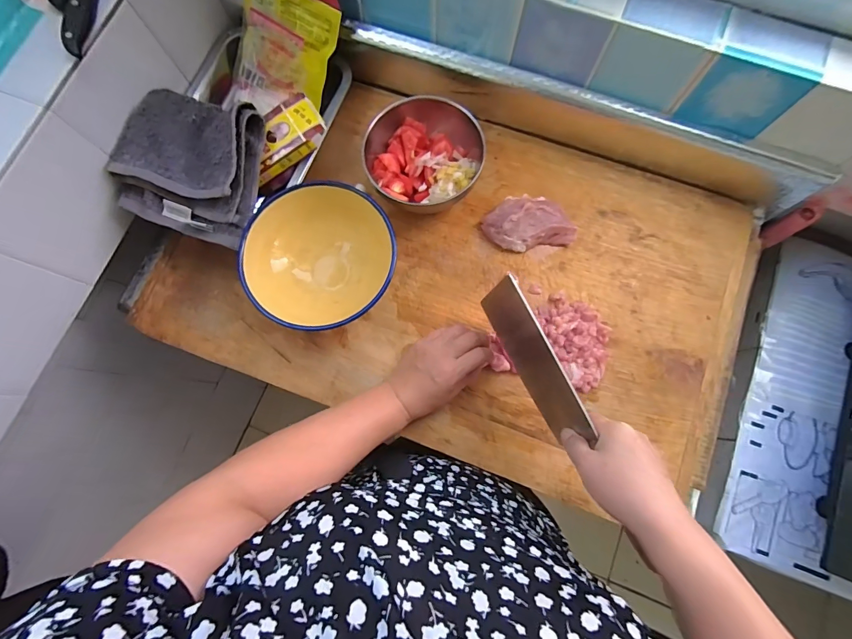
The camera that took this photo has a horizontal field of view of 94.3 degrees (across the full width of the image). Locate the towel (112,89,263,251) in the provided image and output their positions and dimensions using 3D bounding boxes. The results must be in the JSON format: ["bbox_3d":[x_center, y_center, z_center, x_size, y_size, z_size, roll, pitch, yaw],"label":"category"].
[{"bbox_3d":[-0.278,-0.188,0.471,0.171,0.052,0.161,20,79,5],"label":"towel"}]

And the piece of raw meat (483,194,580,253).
[{"bbox_3d":[0.133,-0.126,0.513,0.113,0.037,0.065,-9,78,-1],"label":"piece of raw meat"}]

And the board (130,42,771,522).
[{"bbox_3d":[0.051,-0.087,0.507,0.736,0.065,0.501,22,79,6],"label":"board"}]

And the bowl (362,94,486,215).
[{"bbox_3d":[0.000,-0.218,0.518,0.146,0.062,0.163,7,78,3],"label":"bowl"}]

